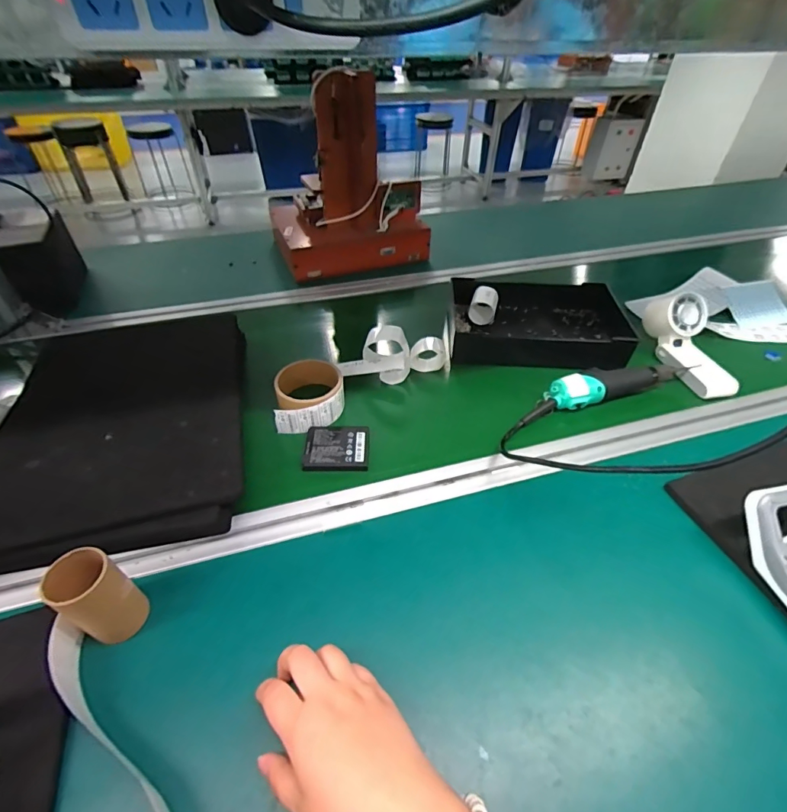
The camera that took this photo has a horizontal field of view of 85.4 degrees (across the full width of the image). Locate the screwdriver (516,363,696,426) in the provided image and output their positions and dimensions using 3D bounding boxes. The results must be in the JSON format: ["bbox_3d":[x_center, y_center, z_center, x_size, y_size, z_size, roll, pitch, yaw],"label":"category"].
[{"bbox_3d":[0.279,-0.026,0.563,0.253,0.035,0.039,-12,45,-13],"label":"screwdriver"}]

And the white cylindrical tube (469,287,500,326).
[{"bbox_3d":[0.147,-0.162,0.692,0.041,0.040,0.054,13,46,13],"label":"white cylindrical tube"}]

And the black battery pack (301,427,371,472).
[{"bbox_3d":[-0.066,0.047,0.505,0.073,0.011,0.064,0,44,-1],"label":"black battery pack"}]

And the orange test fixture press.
[{"bbox_3d":[-0.092,-0.417,0.776,0.271,0.277,0.197,-16,47,-17],"label":"orange test fixture press"}]

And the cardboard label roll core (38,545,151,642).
[{"bbox_3d":[-0.230,0.151,0.335,0.042,0.083,0.041,19,47,18],"label":"cardboard label roll core"}]

